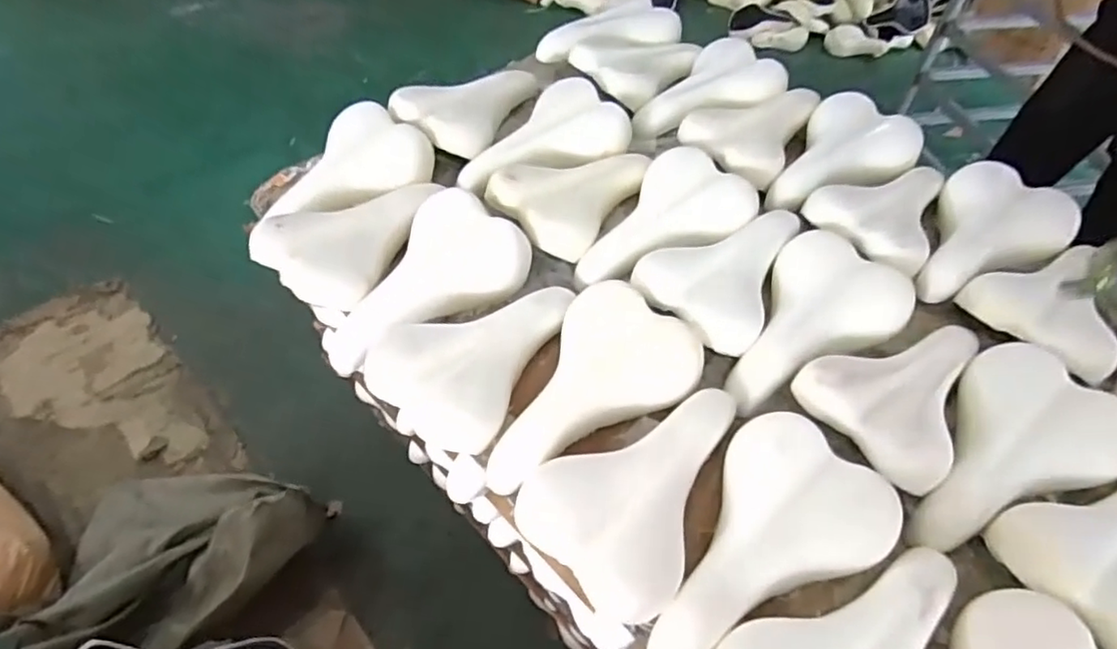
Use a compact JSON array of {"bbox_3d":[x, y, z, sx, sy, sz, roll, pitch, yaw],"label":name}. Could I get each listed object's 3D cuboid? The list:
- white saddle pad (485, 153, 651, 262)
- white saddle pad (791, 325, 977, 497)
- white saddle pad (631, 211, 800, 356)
[{"bbox_3d":[0.009,-0.184,0.849,0.166,0.053,0.220,26,50,17],"label":"white saddle pad"},{"bbox_3d":[0.366,0.057,0.663,0.221,0.044,0.168,-31,58,-29],"label":"white saddle pad"},{"bbox_3d":[0.195,-0.079,0.768,0.161,0.045,0.240,26,50,17],"label":"white saddle pad"}]

